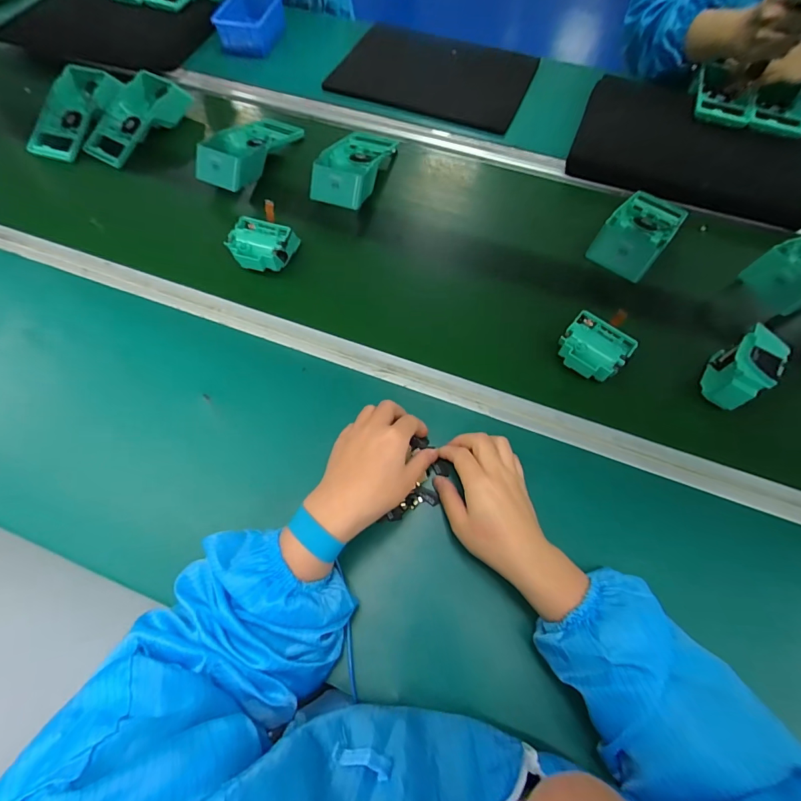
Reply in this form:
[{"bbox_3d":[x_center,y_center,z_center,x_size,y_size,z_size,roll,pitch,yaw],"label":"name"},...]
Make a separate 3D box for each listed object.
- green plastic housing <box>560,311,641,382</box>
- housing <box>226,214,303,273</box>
[{"bbox_3d":[0.226,-0.062,0.481,0.070,0.026,0.062,39,70,17],"label":"green plastic housing"},{"bbox_3d":[-0.187,-0.207,0.558,0.075,0.032,0.068,10,65,5],"label":"housing"}]

